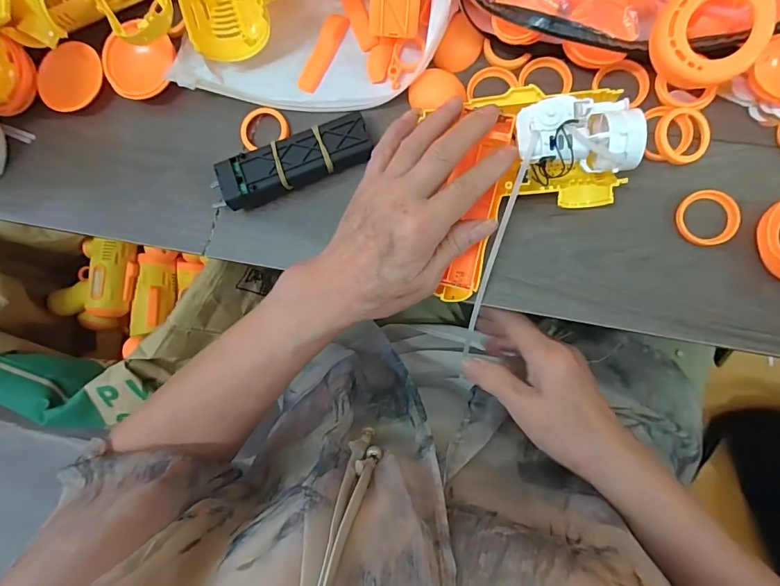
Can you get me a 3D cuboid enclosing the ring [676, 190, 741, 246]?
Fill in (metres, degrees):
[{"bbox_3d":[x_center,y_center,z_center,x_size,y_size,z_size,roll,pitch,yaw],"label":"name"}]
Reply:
[{"bbox_3d":[0.204,-0.048,0.273,0.036,0.007,0.035,-1,86,8],"label":"ring"}]

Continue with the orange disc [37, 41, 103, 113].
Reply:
[{"bbox_3d":[-0.251,-0.169,0.330,0.042,0.020,0.053,36,92,9],"label":"orange disc"}]

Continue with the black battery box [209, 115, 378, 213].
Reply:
[{"bbox_3d":[-0.067,-0.093,0.300,0.109,0.025,0.032,-20,84,7],"label":"black battery box"}]

